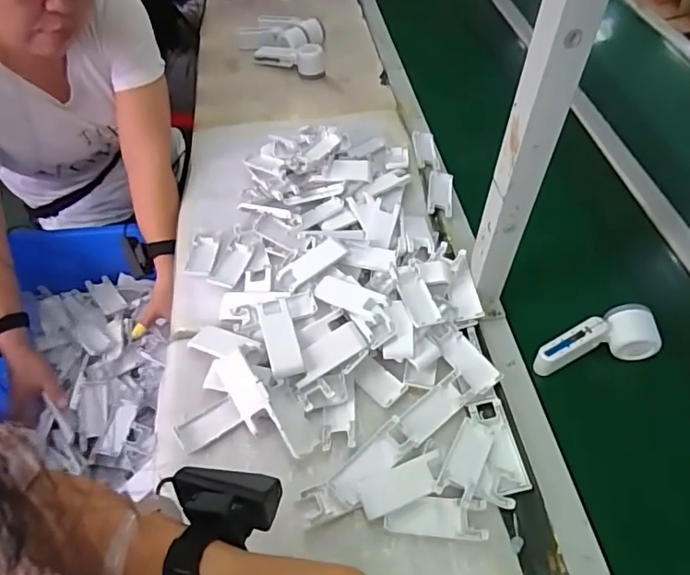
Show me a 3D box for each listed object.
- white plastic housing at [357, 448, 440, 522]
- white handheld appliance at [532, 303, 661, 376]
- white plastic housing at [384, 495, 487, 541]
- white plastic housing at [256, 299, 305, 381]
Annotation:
[{"bbox_3d":[0.062,0.212,0.556,0.095,0.014,0.040,-18,53,-14],"label":"white plastic housing"},{"bbox_3d":[0.314,0.066,0.658,0.155,0.056,0.061,-10,51,-8],"label":"white handheld appliance"},{"bbox_3d":[0.096,0.242,0.551,0.103,0.019,0.040,4,51,4],"label":"white plastic housing"},{"bbox_3d":[-0.080,0.061,0.631,0.039,0.021,0.102,-13,54,-13],"label":"white plastic housing"}]

